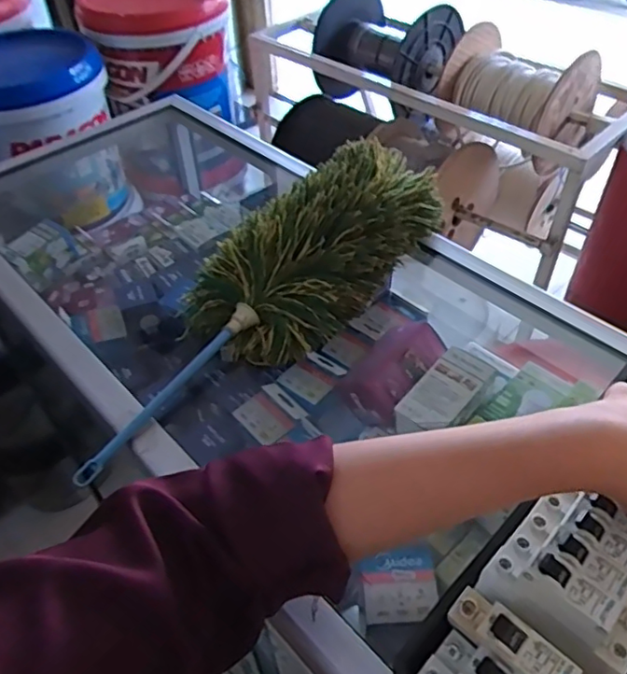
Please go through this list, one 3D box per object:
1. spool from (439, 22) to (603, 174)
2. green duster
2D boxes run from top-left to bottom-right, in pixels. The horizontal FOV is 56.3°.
[{"bbox_3d":[0.442,-0.527,1.309,0.288,0.221,0.220,34,56,30],"label":"spool"},{"bbox_3d":[-0.042,-0.054,0.529,0.429,0.086,0.141,-33,53,-26],"label":"green duster"}]

